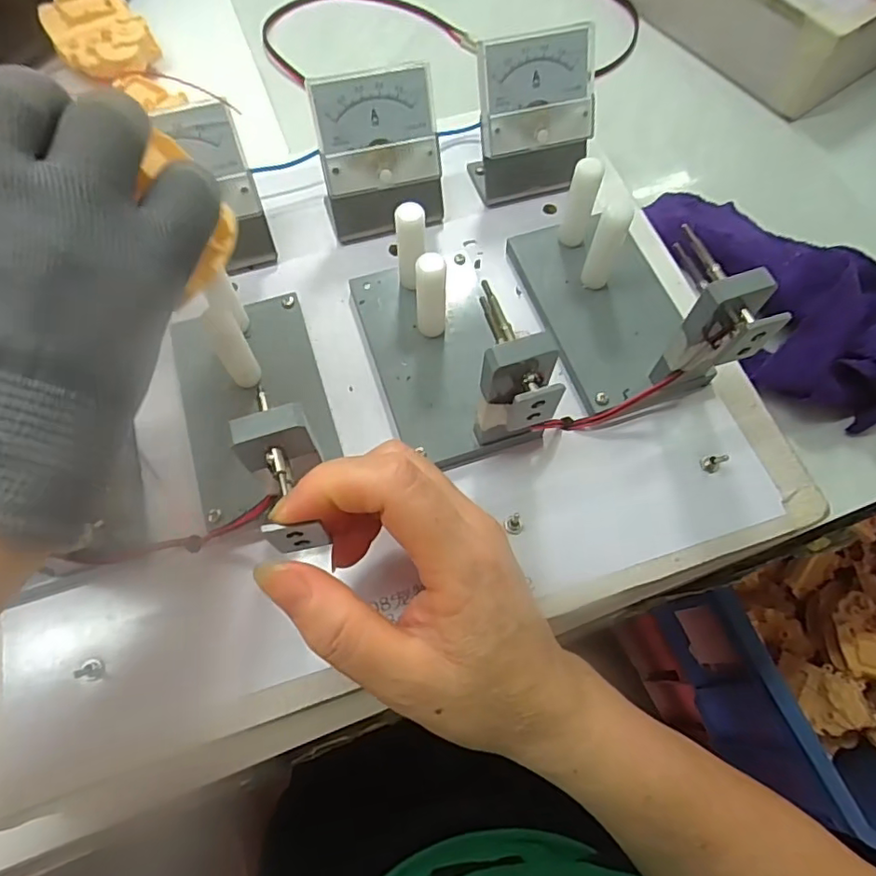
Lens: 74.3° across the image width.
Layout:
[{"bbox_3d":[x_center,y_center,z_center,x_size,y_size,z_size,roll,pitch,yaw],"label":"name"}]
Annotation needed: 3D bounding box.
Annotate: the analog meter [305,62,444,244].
[{"bbox_3d":[-0.032,-0.155,0.319,0.065,0.074,0.042,-14,67,-6],"label":"analog meter"}]

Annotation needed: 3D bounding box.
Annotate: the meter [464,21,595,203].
[{"bbox_3d":[0.055,-0.181,0.330,0.066,0.075,0.044,-13,67,-6],"label":"meter"}]

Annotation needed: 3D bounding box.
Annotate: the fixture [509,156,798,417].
[{"bbox_3d":[0.092,-0.077,0.286,0.071,0.084,0.126,-13,67,-6],"label":"fixture"}]

